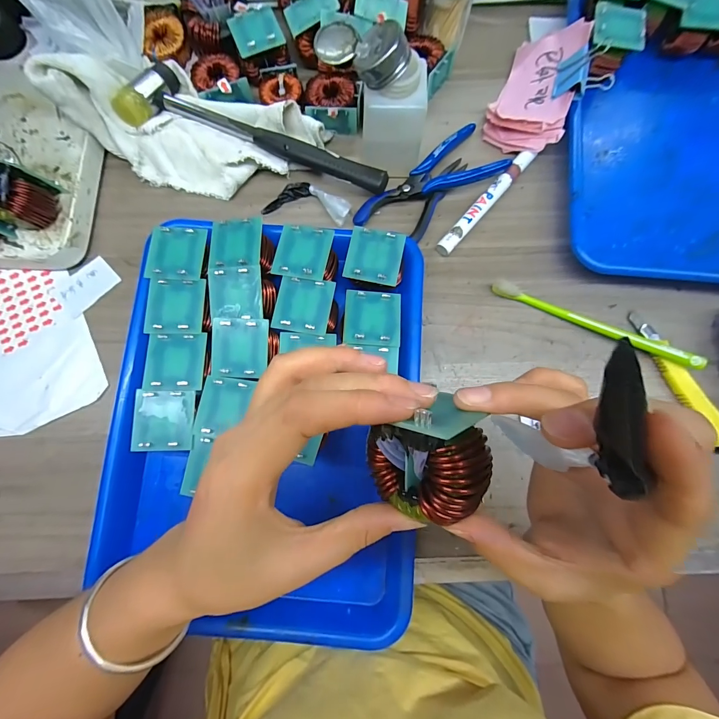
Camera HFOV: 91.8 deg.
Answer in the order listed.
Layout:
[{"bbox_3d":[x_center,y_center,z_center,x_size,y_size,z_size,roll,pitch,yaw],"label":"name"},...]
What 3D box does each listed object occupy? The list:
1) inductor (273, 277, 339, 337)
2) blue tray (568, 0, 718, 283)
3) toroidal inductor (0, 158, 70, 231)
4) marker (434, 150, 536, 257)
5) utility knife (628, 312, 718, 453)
[{"bbox_3d":[-0.044,-0.042,0.290,0.047,0.024,0.044,7,80,1],"label":"inductor"},{"bbox_3d":[0.329,-0.211,0.347,0.263,0.042,0.300,4,80,0],"label":"blue tray"},{"bbox_3d":[-0.292,-0.139,0.295,0.041,0.045,0.042,5,80,1],"label":"toroidal inductor"},{"bbox_3d":[0.124,-0.156,0.343,0.021,0.014,0.140,39,82,6],"label":"marker"},{"bbox_3d":[0.290,0.018,0.314,0.020,0.017,0.140,-28,81,-5],"label":"utility knife"}]

